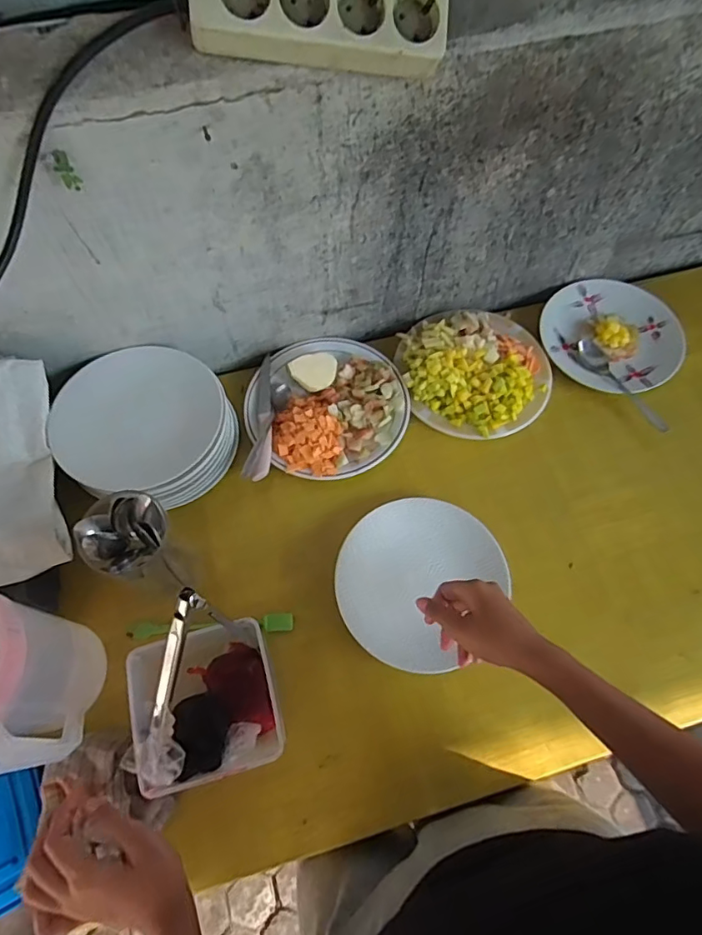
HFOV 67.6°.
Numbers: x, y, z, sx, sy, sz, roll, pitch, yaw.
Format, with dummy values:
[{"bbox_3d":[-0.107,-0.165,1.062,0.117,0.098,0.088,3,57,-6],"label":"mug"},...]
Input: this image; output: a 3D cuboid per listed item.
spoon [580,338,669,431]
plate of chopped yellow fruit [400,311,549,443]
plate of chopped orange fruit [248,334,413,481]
[{"bbox_3d":[0.387,-0.119,0.757,0.039,0.015,0.174,-22,67,-11],"label":"spoon"},{"bbox_3d":[0.181,-0.144,0.754,0.212,0.041,0.207,1,65,-1],"label":"plate of chopped yellow fruit"},{"bbox_3d":[-0.032,-0.091,0.728,0.216,0.041,0.219,1,65,-1],"label":"plate of chopped orange fruit"}]

